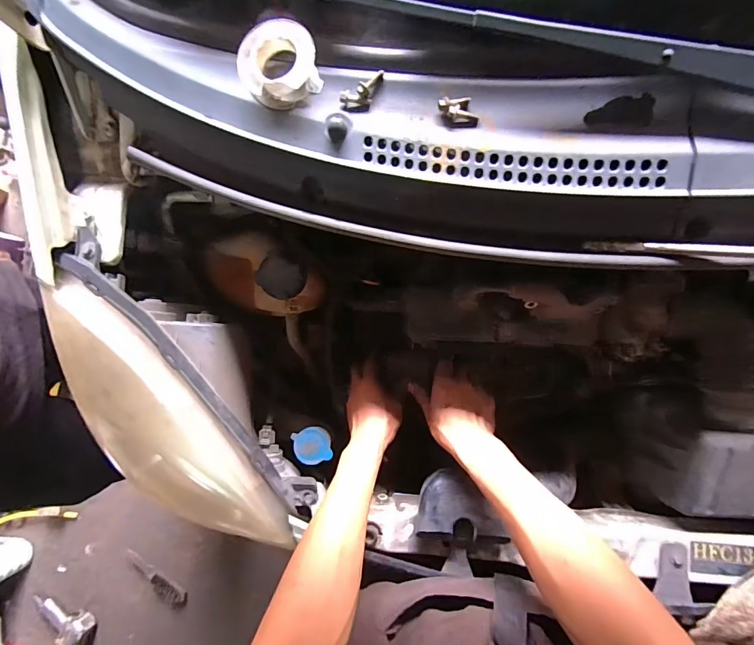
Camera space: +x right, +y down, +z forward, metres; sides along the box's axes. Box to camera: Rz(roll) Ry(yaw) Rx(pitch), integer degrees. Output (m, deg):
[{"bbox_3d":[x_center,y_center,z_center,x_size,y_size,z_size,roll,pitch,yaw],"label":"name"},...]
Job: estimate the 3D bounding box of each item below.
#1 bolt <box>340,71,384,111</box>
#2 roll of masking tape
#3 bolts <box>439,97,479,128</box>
[{"bbox_3d":[-0.009,-0.197,0.353,0.043,0.013,0.018,-30,85,4],"label":"bolt"},{"bbox_3d":[-0.084,-0.223,0.355,0.064,0.027,0.063,0,88,6],"label":"roll of masking tape"},{"bbox_3d":[0.070,-0.179,0.348,0.033,0.016,0.020,-2,88,6],"label":"bolts"}]

